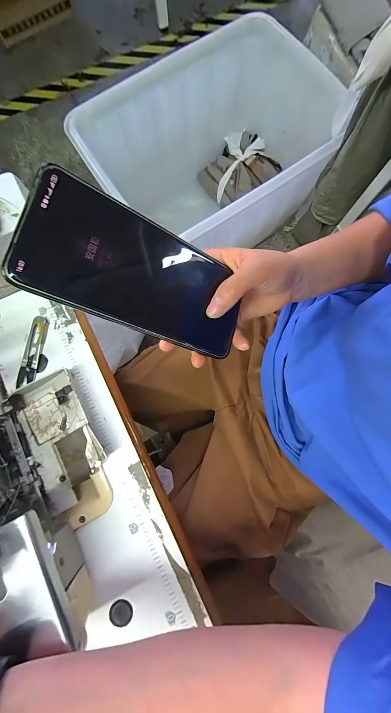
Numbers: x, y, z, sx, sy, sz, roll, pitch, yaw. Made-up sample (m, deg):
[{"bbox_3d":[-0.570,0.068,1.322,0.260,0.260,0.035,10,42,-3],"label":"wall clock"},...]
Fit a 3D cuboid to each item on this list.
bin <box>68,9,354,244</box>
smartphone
[{"bbox_3d":[0.063,-0.650,0.947,0.793,0.546,0.575,-27,80,-4],"label":"bin"},{"bbox_3d":[-0.035,-0.059,0.184,0.156,0.008,0.081,18,80,-29],"label":"smartphone"}]

